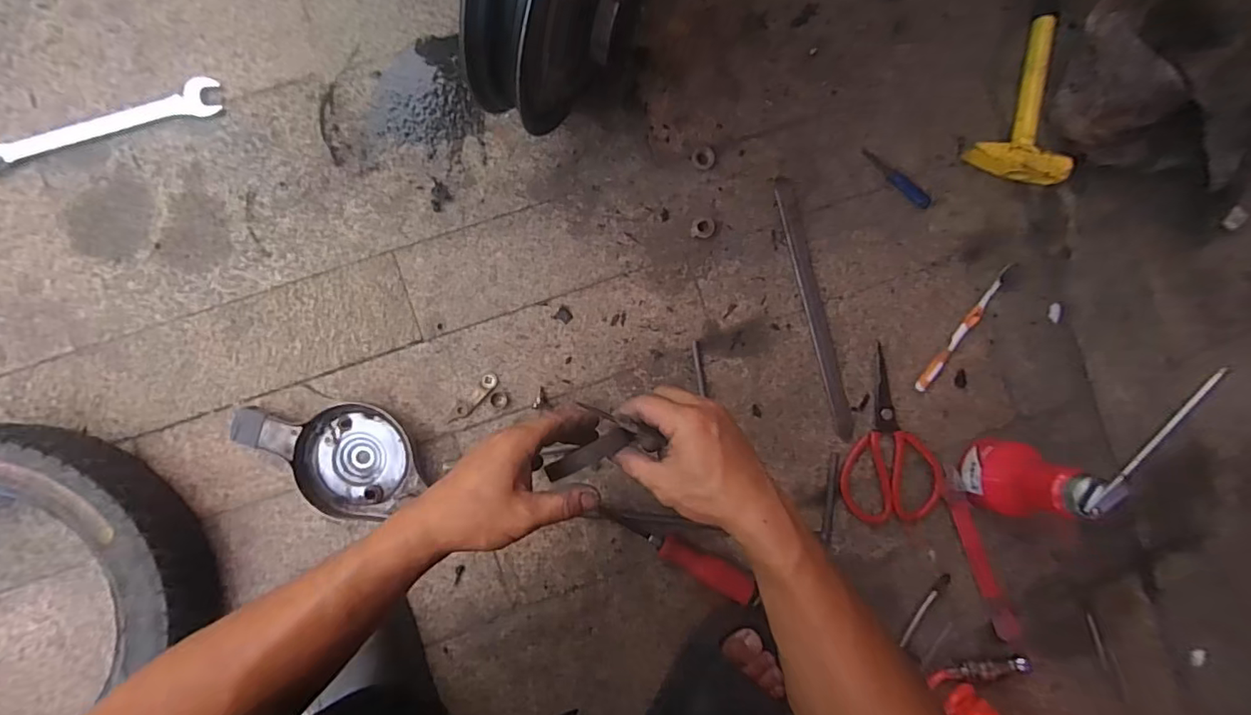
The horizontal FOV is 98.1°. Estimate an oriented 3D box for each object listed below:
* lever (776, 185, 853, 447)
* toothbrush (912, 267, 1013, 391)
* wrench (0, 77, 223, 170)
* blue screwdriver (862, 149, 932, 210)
[{"bbox_3d":[0.209,-0.053,0.598,0.021,0.011,0.287,-15,90,-5],"label":"lever"},{"bbox_3d":[0.375,-0.031,0.600,0.014,0.016,0.168,37,86,-3],"label":"toothbrush"},{"bbox_3d":[-0.533,-0.231,0.547,0.240,0.010,0.035,-20,91,-5],"label":"wrench"},{"bbox_3d":[0.299,-0.197,0.598,0.094,0.017,0.018,35,86,-4],"label":"blue screwdriver"}]

